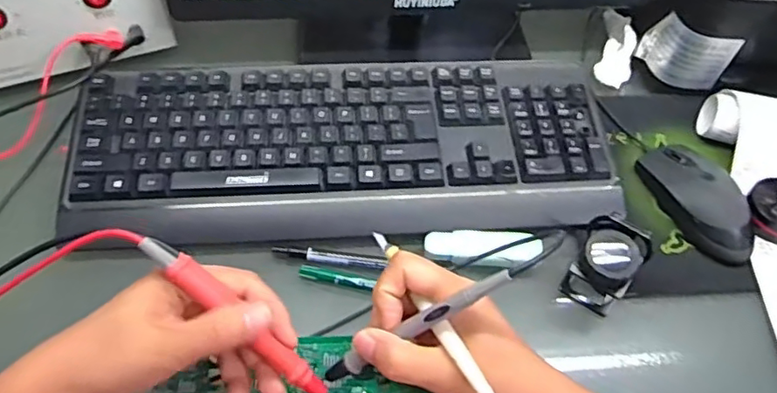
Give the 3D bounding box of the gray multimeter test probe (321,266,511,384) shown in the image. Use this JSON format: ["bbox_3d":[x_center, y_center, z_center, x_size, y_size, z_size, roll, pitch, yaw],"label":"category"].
[{"bbox_3d":[0.012,0.073,0.325,0.129,0.008,0.011,-36,55,23],"label":"gray multimeter test probe"}]

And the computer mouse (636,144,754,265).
[{"bbox_3d":[0.256,0.000,0.483,0.055,0.033,0.113,-16,58,-15],"label":"computer mouse"}]

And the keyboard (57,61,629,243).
[{"bbox_3d":[-0.030,-0.041,0.481,0.425,0.029,0.159,0,55,-4],"label":"keyboard"}]

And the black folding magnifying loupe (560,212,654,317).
[{"bbox_3d":[0.157,0.048,0.429,0.044,0.059,0.049,35,60,18],"label":"black folding magnifying loupe"}]

